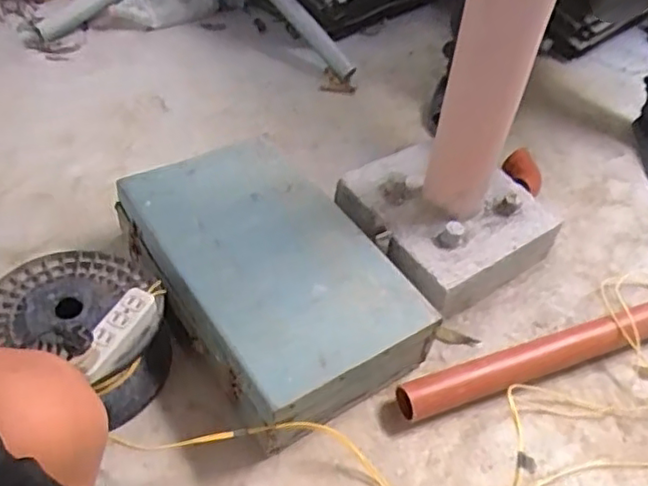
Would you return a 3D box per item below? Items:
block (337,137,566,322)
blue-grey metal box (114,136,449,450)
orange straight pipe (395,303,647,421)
[{"bbox_3d":[0.209,-0.039,1.167,0.321,0.119,0.323,-30,58,-31],"label":"block"},{"bbox_3d":[-0.096,0.049,1.030,0.313,0.121,0.501,-25,56,-28],"label":"blue-grey metal box"},{"bbox_3d":[0.404,0.174,1.038,0.620,0.048,0.062,-14,51,-18],"label":"orange straight pipe"}]

